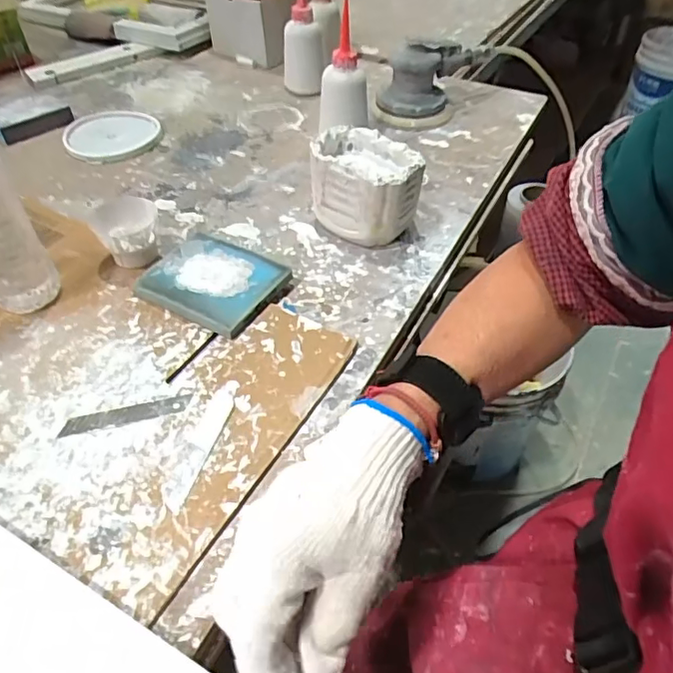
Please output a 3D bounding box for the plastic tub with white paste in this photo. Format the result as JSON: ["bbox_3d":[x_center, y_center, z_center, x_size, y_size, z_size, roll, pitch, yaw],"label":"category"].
[{"bbox_3d":[0.030,-0.155,0.591,0.112,0.089,0.084,34,54,26],"label":"plastic tub with white paste"}]

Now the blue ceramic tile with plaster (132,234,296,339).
[{"bbox_3d":[-0.119,-0.054,0.538,0.124,0.021,0.098,23,50,19],"label":"blue ceramic tile with plaster"}]

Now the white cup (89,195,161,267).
[{"bbox_3d":[-0.210,-0.103,0.565,0.059,0.056,0.074,-21,51,-21],"label":"white cup"}]

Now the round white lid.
[{"bbox_3d":[-0.305,-0.280,0.760,0.121,0.009,0.145,-16,50,-17],"label":"round white lid"}]

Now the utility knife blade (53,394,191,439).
[{"bbox_3d":[-0.166,0.061,0.441,0.097,0.004,0.019,-10,48,-11],"label":"utility knife blade"}]

